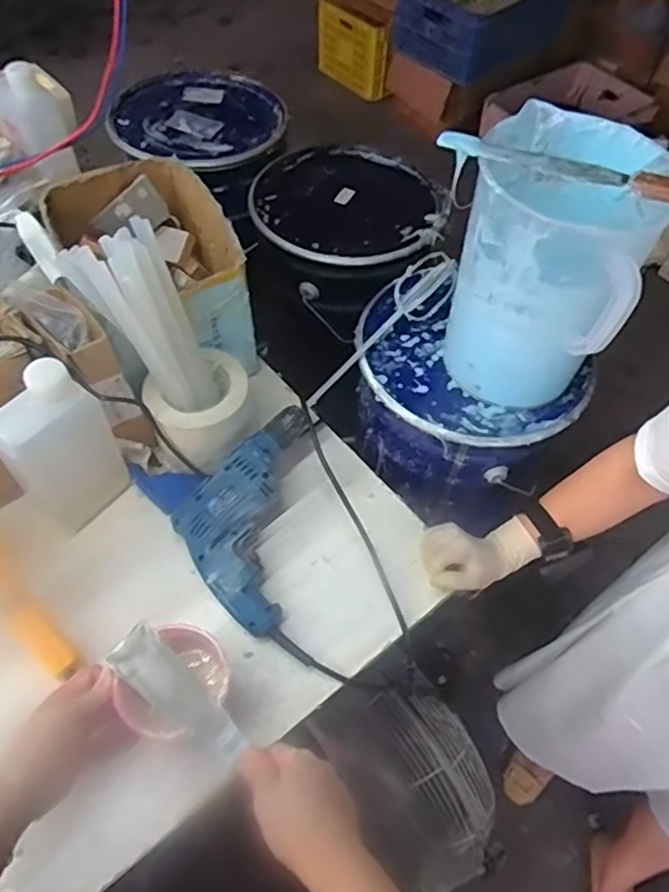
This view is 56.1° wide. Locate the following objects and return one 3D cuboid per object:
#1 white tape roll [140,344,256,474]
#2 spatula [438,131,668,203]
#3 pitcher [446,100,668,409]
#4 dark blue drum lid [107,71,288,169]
[{"bbox_3d":[-0.158,-0.035,0.761,0.120,0.099,0.109,-25,61,-18],"label":"white tape roll"},{"bbox_3d":[0.238,-0.246,0.568,0.289,0.024,0.023,23,58,12],"label":"spatula"},{"bbox_3d":[0.225,-0.186,0.686,0.176,0.251,0.195,25,58,14],"label":"pitcher"},{"bbox_3d":[-0.220,-0.559,1.058,0.258,0.020,0.270,1,56,-2],"label":"dark blue drum lid"}]

